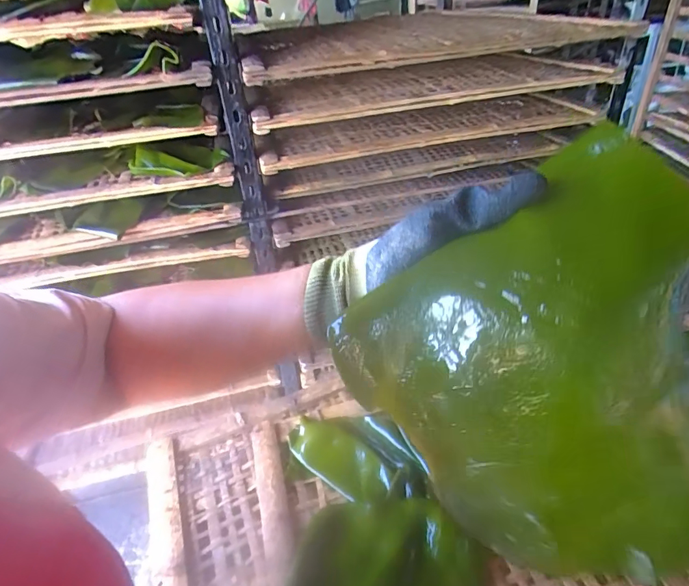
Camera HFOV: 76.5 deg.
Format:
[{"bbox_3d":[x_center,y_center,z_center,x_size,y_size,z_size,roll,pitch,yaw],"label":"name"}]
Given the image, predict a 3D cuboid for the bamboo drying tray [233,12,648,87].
[{"bbox_3d":[0.142,-0.618,1.043,0.748,0.065,0.671,-9,34,-5],"label":"bamboo drying tray"}]

